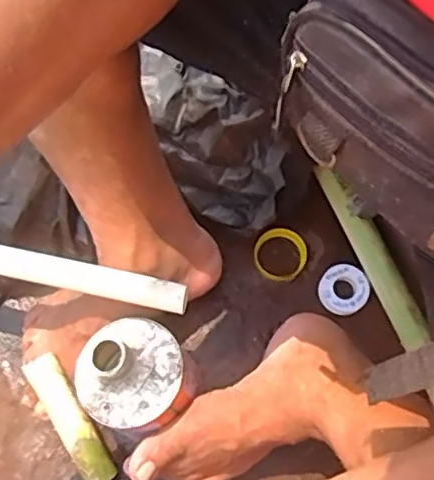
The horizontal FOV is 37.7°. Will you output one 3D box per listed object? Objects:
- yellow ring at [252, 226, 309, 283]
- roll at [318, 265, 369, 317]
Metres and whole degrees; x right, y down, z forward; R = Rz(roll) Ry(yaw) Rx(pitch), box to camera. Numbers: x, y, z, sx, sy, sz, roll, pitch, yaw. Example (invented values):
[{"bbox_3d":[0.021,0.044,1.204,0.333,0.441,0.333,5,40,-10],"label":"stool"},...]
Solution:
[{"bbox_3d":[0.070,0.016,0.702,0.057,0.014,0.064,34,75,11],"label":"yellow ring"},{"bbox_3d":[0.137,0.053,0.687,0.051,0.019,0.051,37,76,11],"label":"roll"}]

